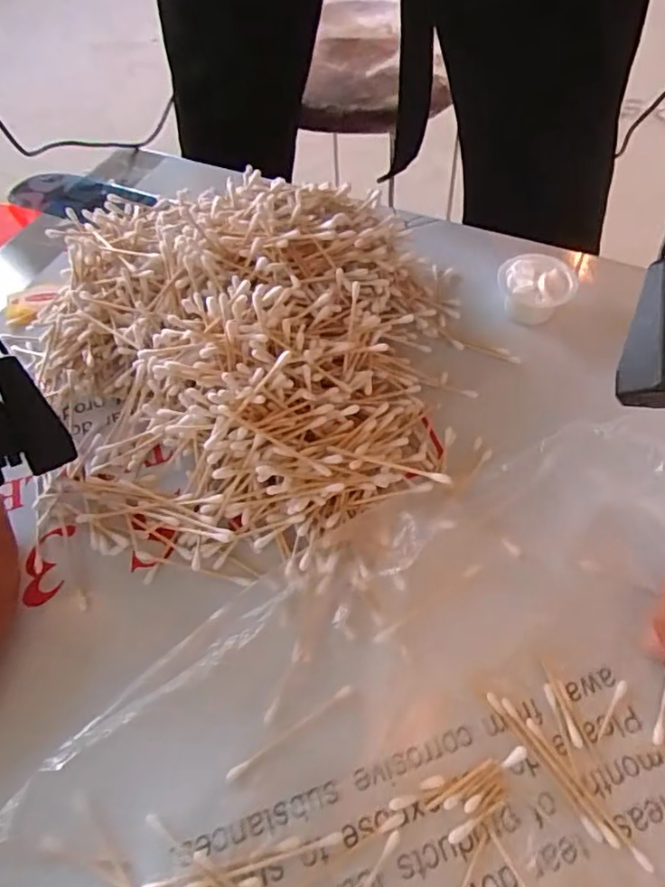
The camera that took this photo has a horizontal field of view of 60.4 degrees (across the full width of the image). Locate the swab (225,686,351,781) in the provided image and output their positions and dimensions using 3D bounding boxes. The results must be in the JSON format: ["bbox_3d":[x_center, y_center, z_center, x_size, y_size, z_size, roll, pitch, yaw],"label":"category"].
[{"bbox_3d":[-0.021,0.141,0.281,0.071,0.004,0.004,-32,60,-16],"label":"swab"}]

